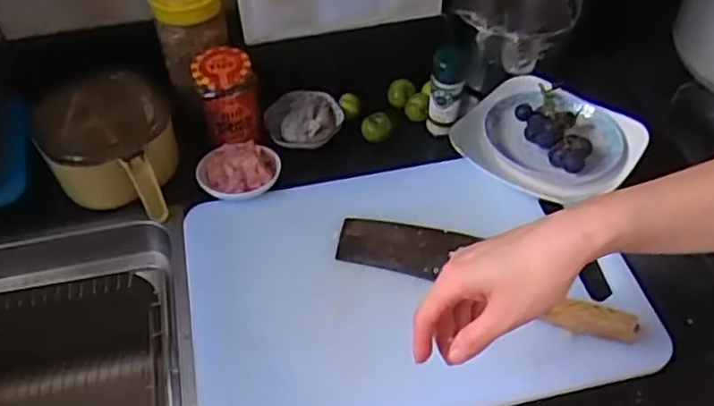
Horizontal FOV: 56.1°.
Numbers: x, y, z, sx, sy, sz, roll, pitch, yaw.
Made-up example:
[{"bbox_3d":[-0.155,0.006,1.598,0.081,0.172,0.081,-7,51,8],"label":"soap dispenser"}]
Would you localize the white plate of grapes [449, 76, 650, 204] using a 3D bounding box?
[{"bbox_3d":[0.224,-0.079,0.769,0.183,0.036,0.175,28,54,23],"label":"white plate of grapes"}]

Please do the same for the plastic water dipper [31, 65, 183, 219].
[{"bbox_3d":[-0.282,-0.074,0.764,0.136,0.083,0.186,-19,51,-16],"label":"plastic water dipper"}]

